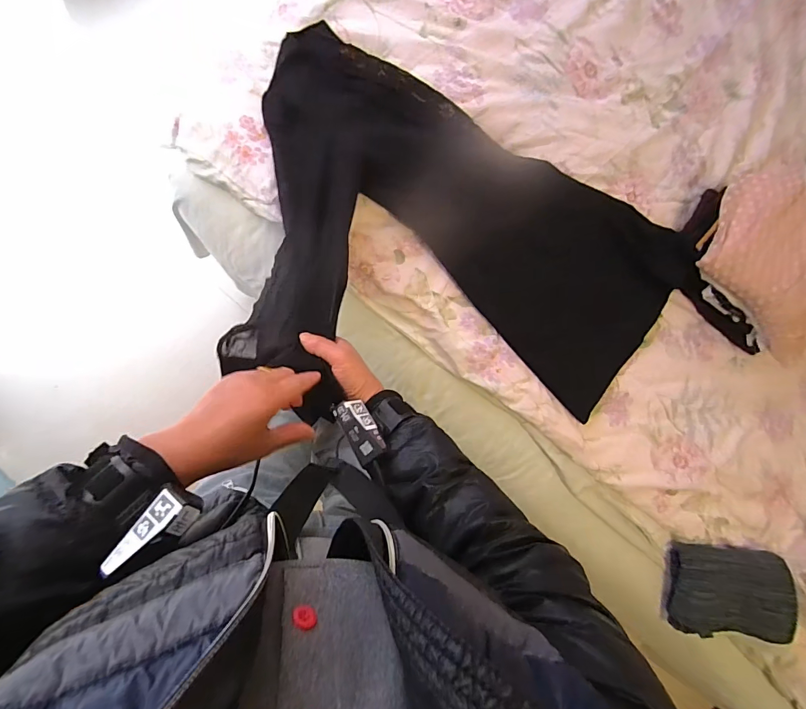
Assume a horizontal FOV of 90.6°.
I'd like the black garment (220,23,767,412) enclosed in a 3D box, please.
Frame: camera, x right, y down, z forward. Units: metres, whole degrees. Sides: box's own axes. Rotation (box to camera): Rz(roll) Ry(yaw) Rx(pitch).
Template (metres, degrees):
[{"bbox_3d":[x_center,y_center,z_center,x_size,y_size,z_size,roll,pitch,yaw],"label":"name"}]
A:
[{"bbox_3d":[0.202,-0.204,0.675,0.835,0.267,0.565,5,89,-10],"label":"black garment"}]

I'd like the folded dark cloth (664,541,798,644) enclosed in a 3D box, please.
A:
[{"bbox_3d":[0.648,0.474,0.793,0.217,0.028,0.184,0,95,13],"label":"folded dark cloth"}]

